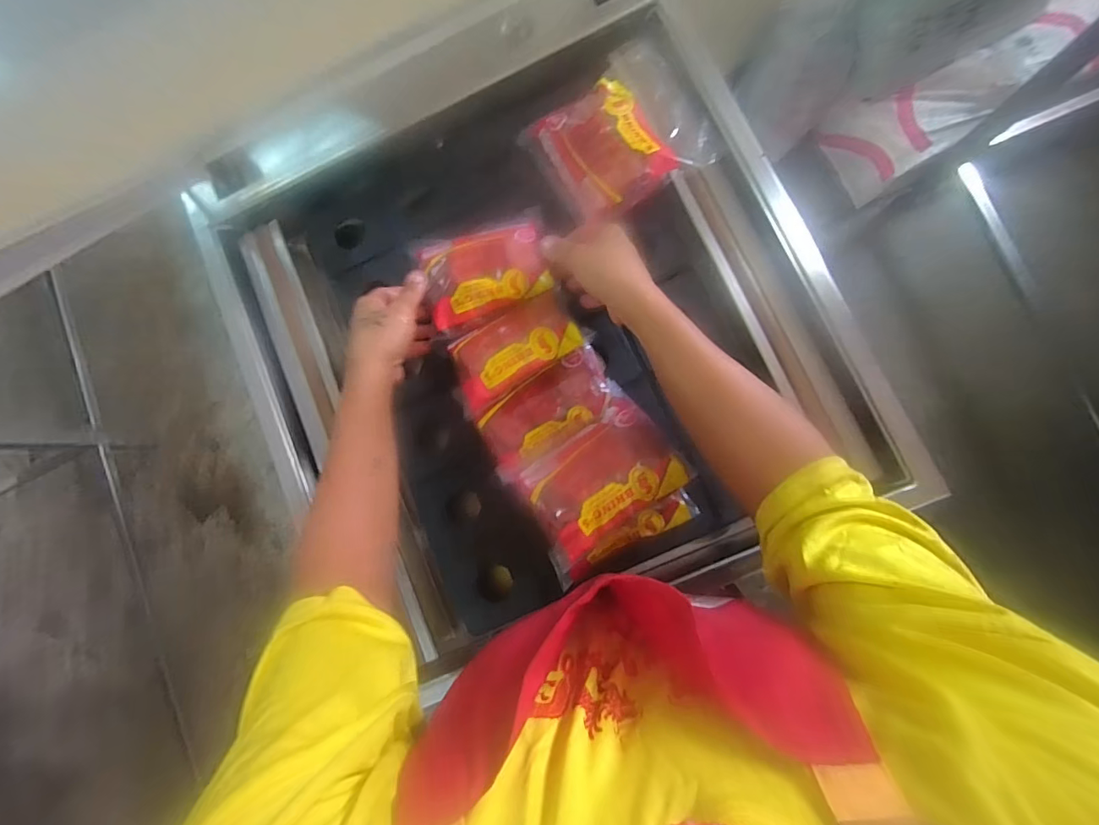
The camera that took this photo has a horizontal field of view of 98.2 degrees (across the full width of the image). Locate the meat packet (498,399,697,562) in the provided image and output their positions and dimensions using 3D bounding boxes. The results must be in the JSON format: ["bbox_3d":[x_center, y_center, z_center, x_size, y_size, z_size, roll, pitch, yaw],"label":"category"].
[{"bbox_3d":[0.040,0.050,0.420,0.132,0.025,0.104,-34,52,-6],"label":"meat packet"}]

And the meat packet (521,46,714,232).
[{"bbox_3d":[0.067,-0.280,0.470,0.156,0.032,0.141,-32,82,3],"label":"meat packet"}]

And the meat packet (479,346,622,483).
[{"bbox_3d":[-0.002,-0.002,0.460,0.138,0.023,0.070,-37,82,3],"label":"meat packet"}]

